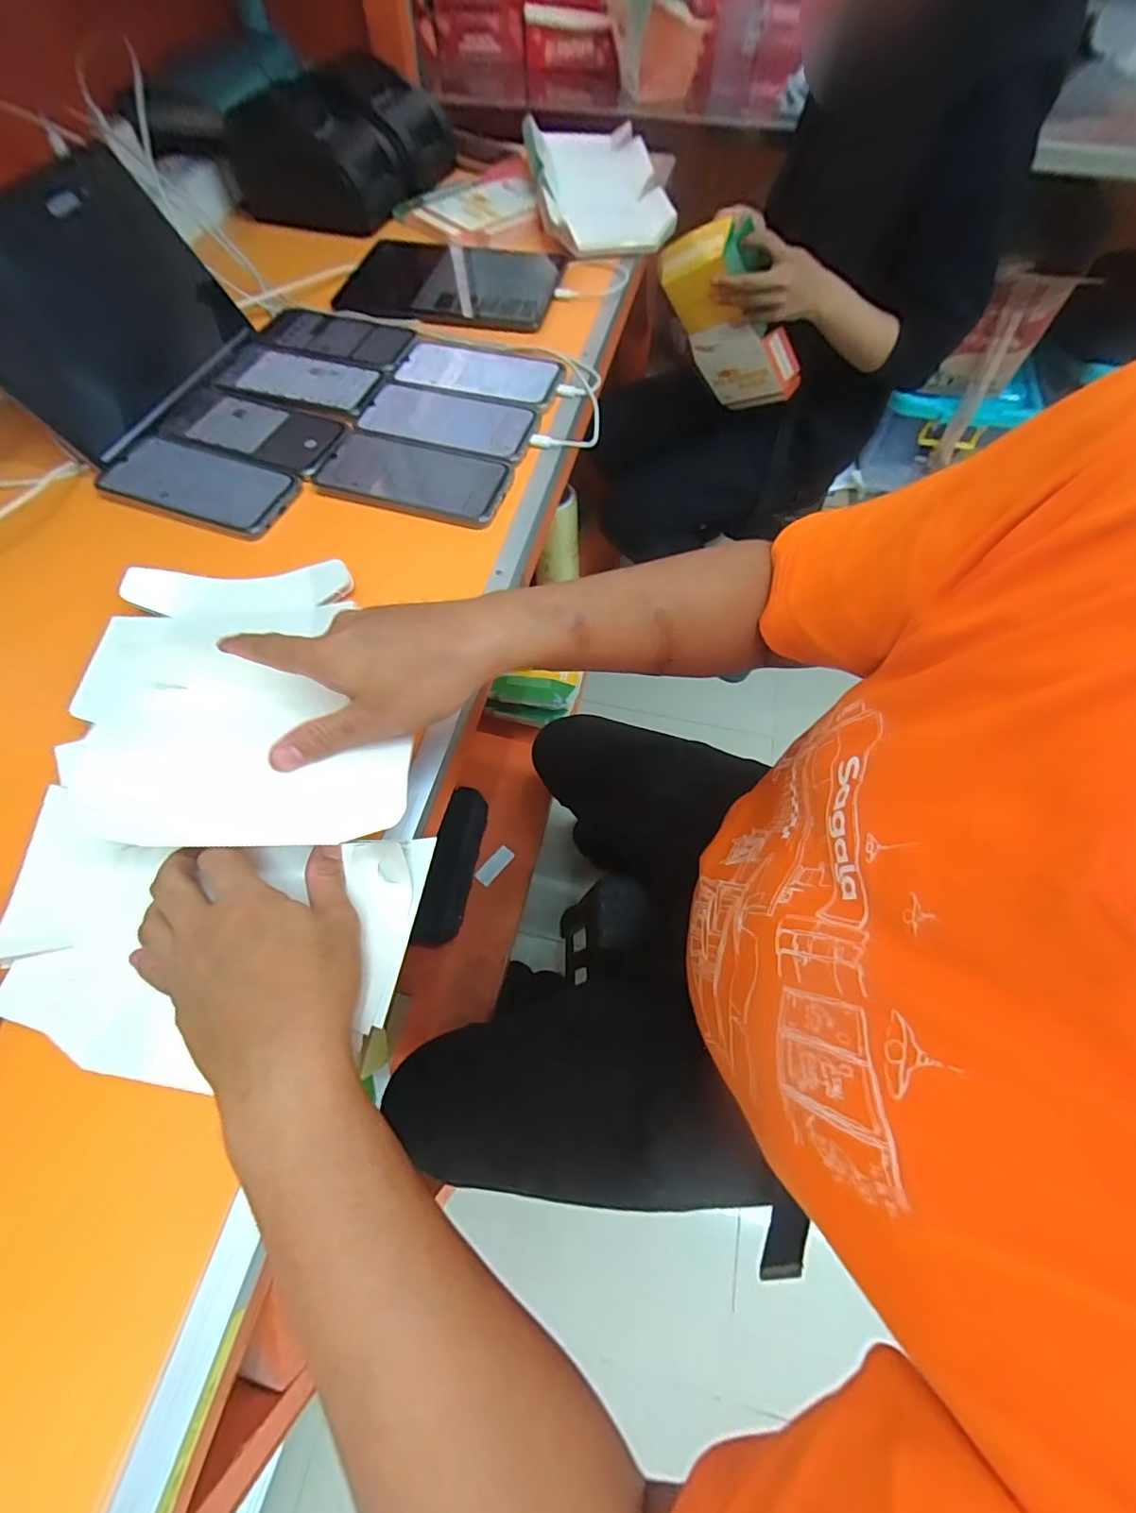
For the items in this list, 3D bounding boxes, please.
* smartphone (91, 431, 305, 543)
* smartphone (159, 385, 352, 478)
[{"bbox_3d":[-0.330,-0.249,0.476,0.165,0.007,0.087,17,65,9],"label":"smartphone"},{"bbox_3d":[-0.303,-0.320,0.514,0.183,0.005,0.085,18,65,9],"label":"smartphone"}]

